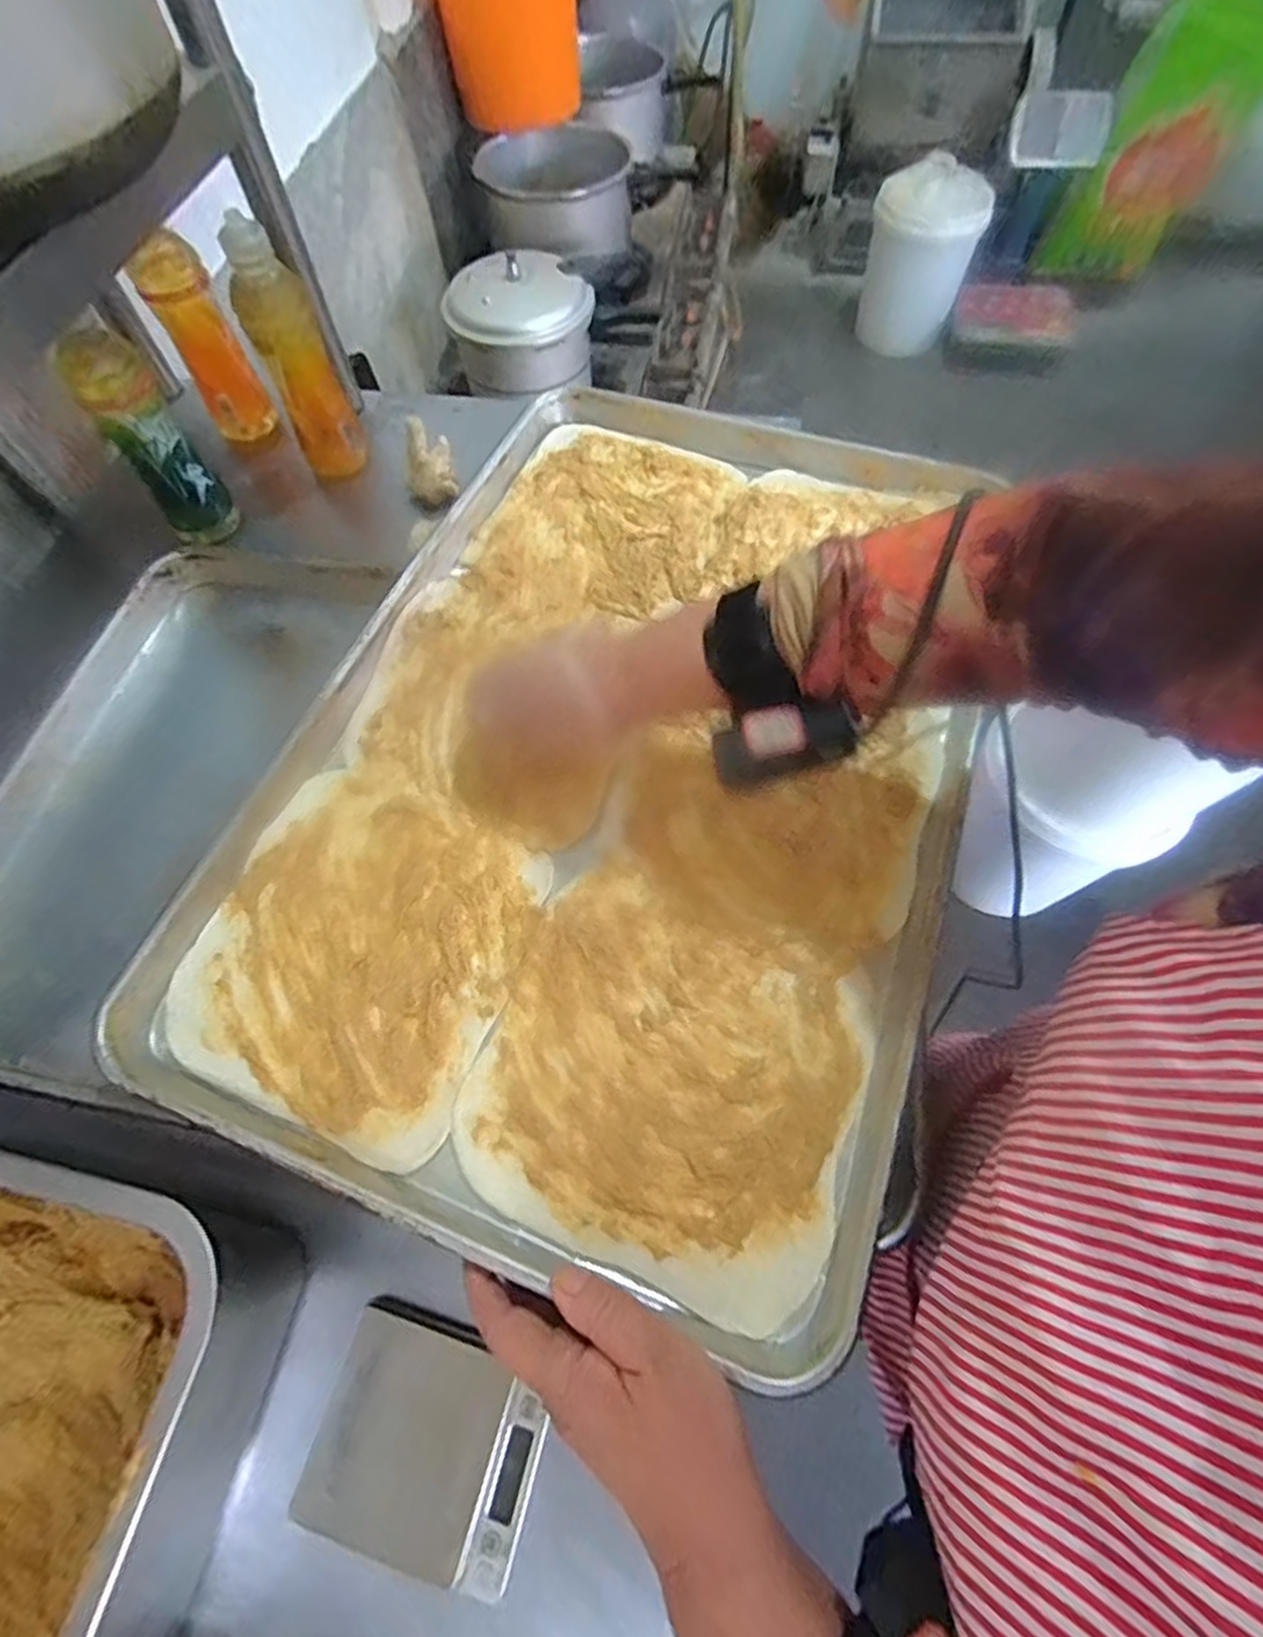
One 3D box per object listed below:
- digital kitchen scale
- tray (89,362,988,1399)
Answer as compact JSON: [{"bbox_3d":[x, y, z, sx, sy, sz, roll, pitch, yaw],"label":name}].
[{"bbox_3d":[-0.114,0.353,0.397,0.122,0.025,0.105,13,64,9],"label":"digital kitchen scale"},{"bbox_3d":[0.007,-0.061,0.456,0.408,0.028,0.596,18,65,12],"label":"tray"}]

